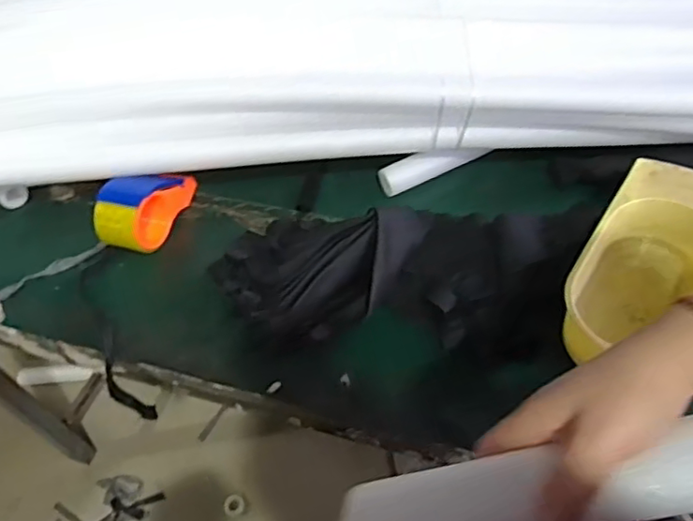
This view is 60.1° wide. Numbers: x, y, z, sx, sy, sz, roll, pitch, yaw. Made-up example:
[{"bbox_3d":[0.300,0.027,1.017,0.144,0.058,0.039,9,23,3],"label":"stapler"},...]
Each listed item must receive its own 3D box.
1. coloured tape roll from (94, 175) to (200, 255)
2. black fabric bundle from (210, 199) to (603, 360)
[{"bbox_3d":[-0.293,-0.085,0.884,0.069,0.092,0.164,20,56,21],"label":"coloured tape roll"},{"bbox_3d":[0.061,0.003,0.764,0.474,0.076,0.211,2,51,8],"label":"black fabric bundle"}]

